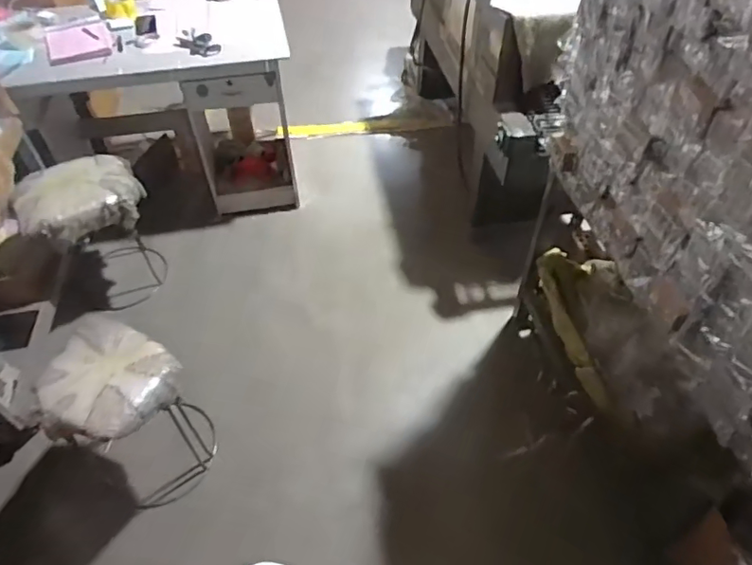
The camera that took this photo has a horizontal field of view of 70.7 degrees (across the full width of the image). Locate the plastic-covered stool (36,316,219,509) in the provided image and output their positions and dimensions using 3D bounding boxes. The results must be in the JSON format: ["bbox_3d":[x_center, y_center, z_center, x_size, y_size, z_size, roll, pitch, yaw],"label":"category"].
[{"bbox_3d":[-0.697,0.384,1.510,0.325,0.462,0.312,14,50,14],"label":"plastic-covered stool"}]

